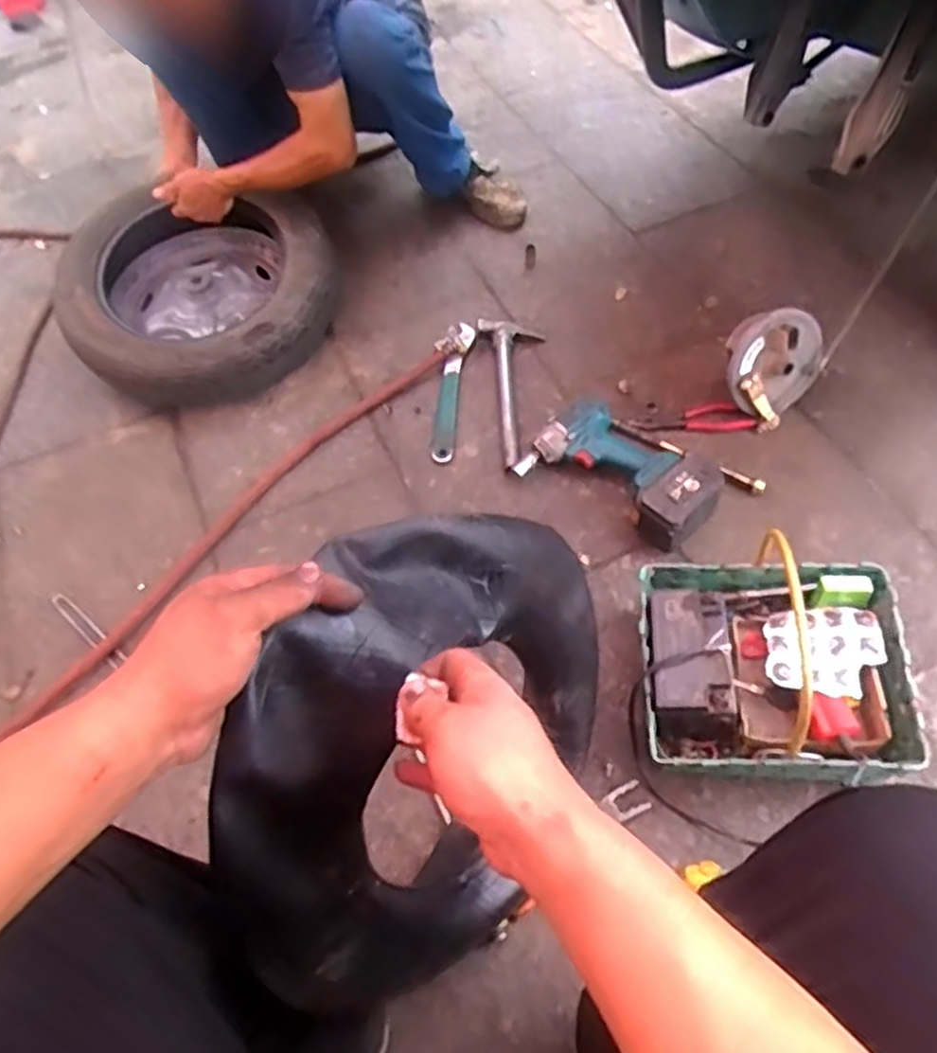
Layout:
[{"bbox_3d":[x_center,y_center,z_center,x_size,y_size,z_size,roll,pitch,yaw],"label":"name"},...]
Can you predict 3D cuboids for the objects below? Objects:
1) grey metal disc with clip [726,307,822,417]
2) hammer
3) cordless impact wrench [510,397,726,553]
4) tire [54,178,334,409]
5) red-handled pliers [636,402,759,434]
[{"bbox_3d":[0.450,-0.236,1.068,0.148,0.154,0.041,18,24,-24],"label":"grey metal disc with clip"},{"bbox_3d":[0.087,-0.221,1.168,0.102,0.028,0.303,-10,58,1],"label":"hammer"},{"bbox_3d":[0.216,-0.078,1.036,0.173,0.075,0.258,-41,63,-20],"label":"cordless impact wrench"},{"bbox_3d":[-0.458,-0.411,1.278,0.427,0.179,0.423,-3,58,5],"label":"tire"},{"bbox_3d":[0.341,-0.164,1.104,0.173,0.014,0.050,-6,58,4],"label":"red-handled pliers"}]

